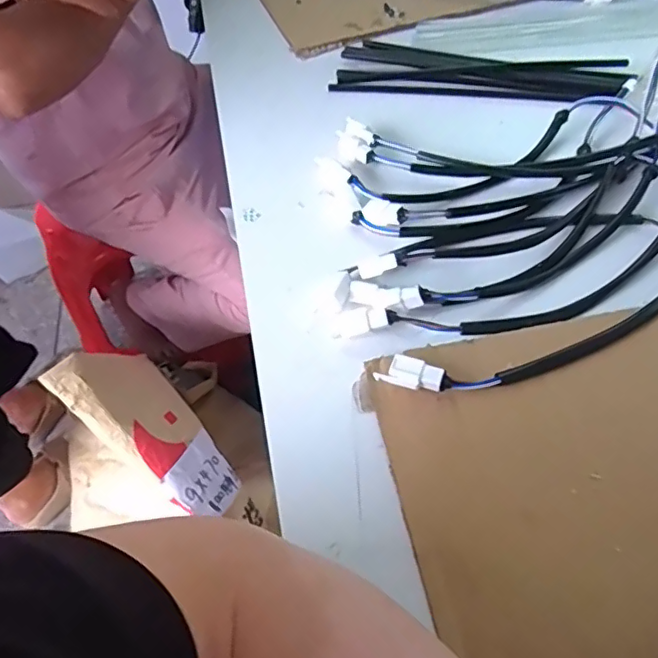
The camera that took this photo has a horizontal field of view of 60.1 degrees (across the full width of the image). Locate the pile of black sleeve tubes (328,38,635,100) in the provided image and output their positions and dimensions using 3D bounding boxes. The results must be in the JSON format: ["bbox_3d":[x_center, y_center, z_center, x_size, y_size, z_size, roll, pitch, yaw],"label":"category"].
[{"bbox_3d":[0.140,-0.247,0.538,0.260,0.016,0.090,11,54,12],"label":"pile of black sleeve tubes"}]

